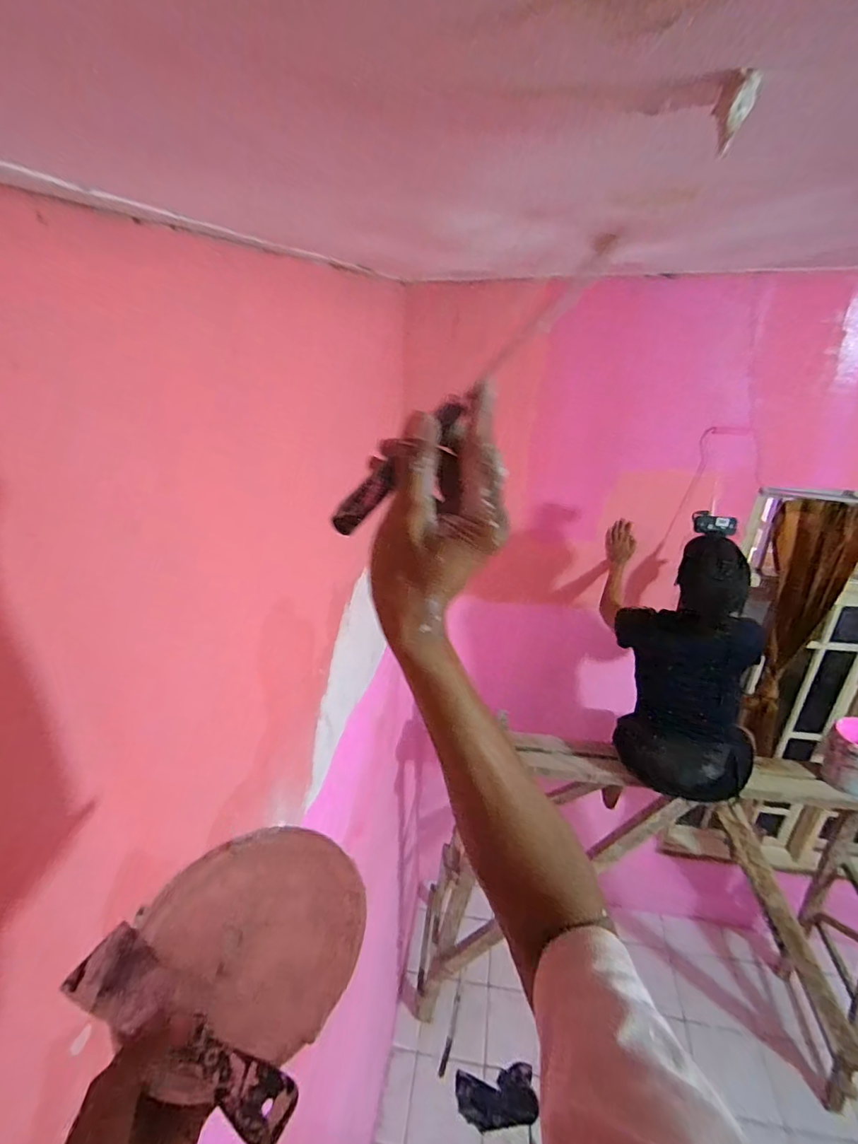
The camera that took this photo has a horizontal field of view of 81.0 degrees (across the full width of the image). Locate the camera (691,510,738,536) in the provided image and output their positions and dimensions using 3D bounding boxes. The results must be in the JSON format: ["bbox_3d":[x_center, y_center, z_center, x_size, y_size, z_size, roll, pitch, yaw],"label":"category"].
[{"bbox_3d":[0.789,-0.136,1.388,0.108,0.056,0.031,10,28,22],"label":"camera"}]

